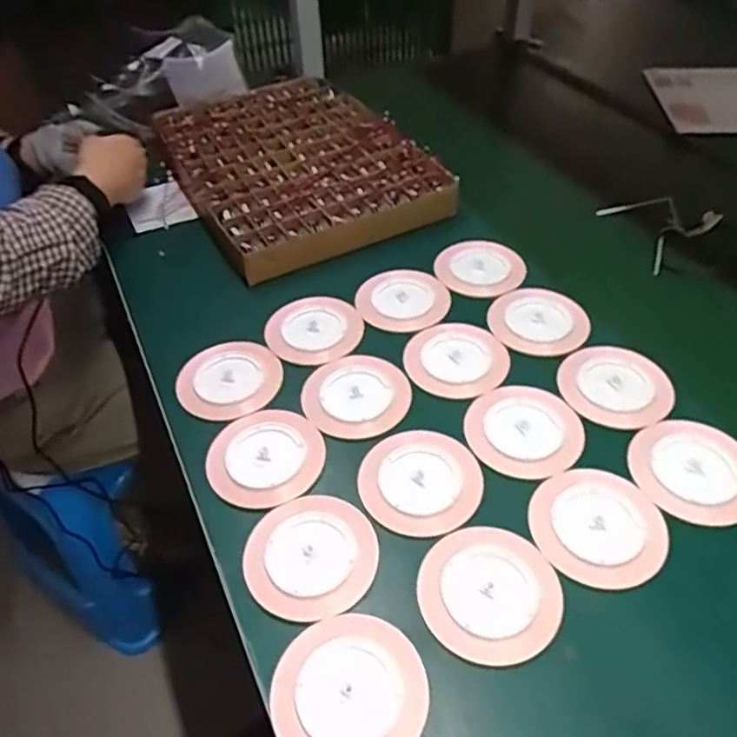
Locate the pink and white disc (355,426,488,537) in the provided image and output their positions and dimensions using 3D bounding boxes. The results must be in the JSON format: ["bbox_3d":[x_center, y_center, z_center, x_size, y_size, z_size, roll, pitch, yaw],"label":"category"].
[{"bbox_3d":[0.044,0.092,0.526,0.097,0.004,0.100,-2,46,2],"label":"pink and white disc"}]

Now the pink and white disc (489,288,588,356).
[{"bbox_3d":[0.177,-0.053,0.657,0.098,0.004,0.104,-2,46,2],"label":"pink and white disc"}]

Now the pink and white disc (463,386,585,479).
[{"bbox_3d":[0.137,0.054,0.559,0.098,0.006,0.096,-2,46,2],"label":"pink and white disc"}]

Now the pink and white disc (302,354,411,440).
[{"bbox_3d":[-0.010,0.022,0.597,0.096,0.004,0.099,-2,46,2],"label":"pink and white disc"}]

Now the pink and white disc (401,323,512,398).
[{"bbox_3d":[0.086,-0.011,0.622,0.097,0.005,0.097,-2,46,2],"label":"pink and white disc"}]

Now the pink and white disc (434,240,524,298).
[{"bbox_3d":[0.127,-0.116,0.719,0.098,0.010,0.085,8,47,11],"label":"pink and white disc"}]

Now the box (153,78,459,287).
[{"bbox_3d":[-0.107,-0.290,0.872,0.304,0.042,0.432,-20,48,-16],"label":"box"}]

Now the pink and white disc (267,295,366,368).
[{"bbox_3d":[-0.055,-0.044,0.660,0.094,0.007,0.094,-2,46,2],"label":"pink and white disc"}]

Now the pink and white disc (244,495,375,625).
[{"bbox_3d":[-0.043,0.140,0.483,0.094,0.006,0.103,-2,46,2],"label":"pink and white disc"}]

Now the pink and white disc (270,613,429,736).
[{"bbox_3d":[-0.012,0.212,0.415,0.097,0.004,0.100,-2,46,2],"label":"pink and white disc"}]

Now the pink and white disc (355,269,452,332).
[{"bbox_3d":[0.038,-0.078,0.690,0.099,0.005,0.086,-1,46,2],"label":"pink and white disc"}]

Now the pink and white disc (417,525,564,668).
[{"bbox_3d":[0.088,0.160,0.457,0.098,0.009,0.098,-2,46,2],"label":"pink and white disc"}]

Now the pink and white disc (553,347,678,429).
[{"bbox_3d":[0.231,0.013,0.590,0.100,0.005,0.093,-2,46,2],"label":"pink and white disc"}]

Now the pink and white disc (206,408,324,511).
[{"bbox_3d":[-0.089,0.073,0.550,0.092,0.008,0.102,3,46,6],"label":"pink and white disc"}]

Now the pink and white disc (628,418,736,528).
[{"bbox_3d":[0.267,0.081,0.519,0.092,0.010,0.101,-2,46,2],"label":"pink and white disc"}]

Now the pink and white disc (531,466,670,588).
[{"bbox_3d":[0.178,0.120,0.489,0.098,0.004,0.097,22,51,22],"label":"pink and white disc"}]

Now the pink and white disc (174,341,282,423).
[{"bbox_3d":[-0.136,0.009,0.618,0.094,0.007,0.099,-2,46,2],"label":"pink and white disc"}]

